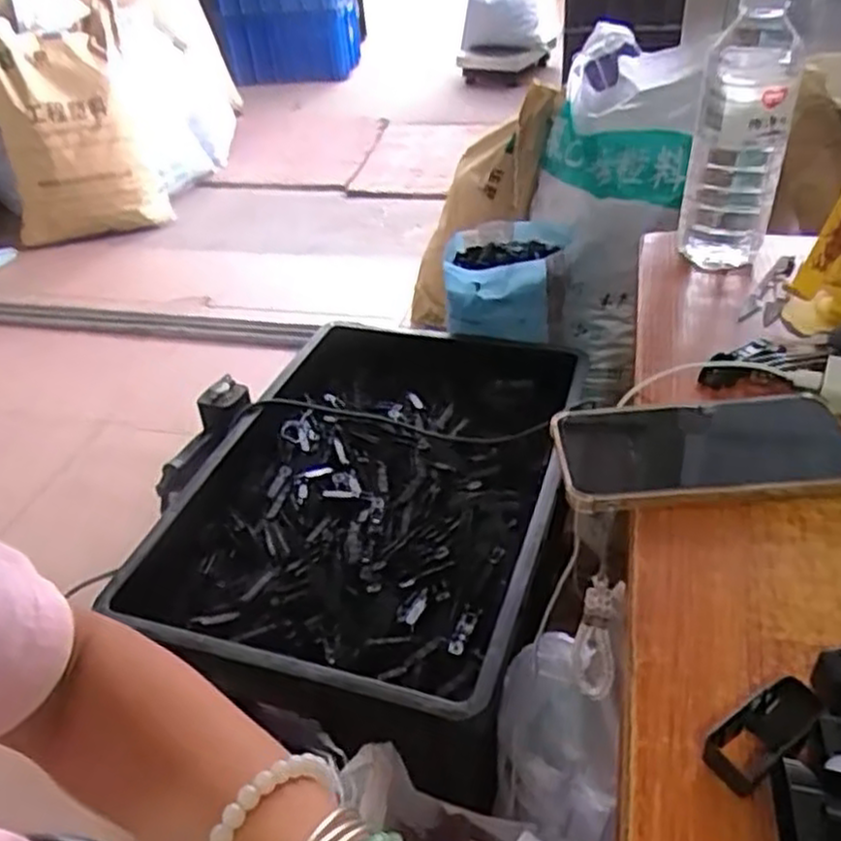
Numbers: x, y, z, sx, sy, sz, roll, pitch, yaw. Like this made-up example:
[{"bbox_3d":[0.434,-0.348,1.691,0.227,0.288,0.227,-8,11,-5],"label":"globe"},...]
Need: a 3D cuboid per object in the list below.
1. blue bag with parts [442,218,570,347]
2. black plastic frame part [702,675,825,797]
[{"bbox_3d":[0.128,-0.202,1.157,0.178,0.131,0.166,9,39,18],"label":"blue bag with parts"},{"bbox_3d":[0.138,0.126,0.307,0.049,0.019,0.023,-26,42,-25],"label":"black plastic frame part"}]

